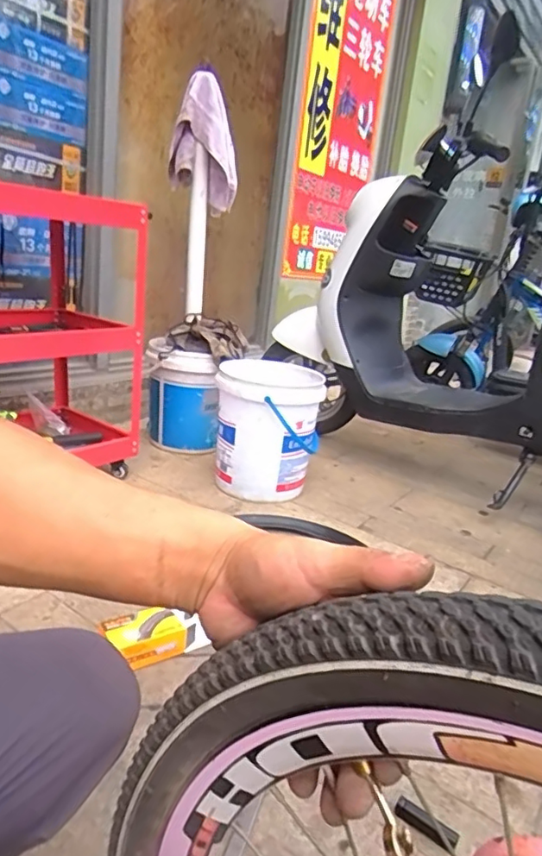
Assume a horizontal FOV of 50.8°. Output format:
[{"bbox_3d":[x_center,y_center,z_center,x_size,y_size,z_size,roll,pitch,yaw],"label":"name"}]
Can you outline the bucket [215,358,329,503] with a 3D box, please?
[{"bbox_3d":[-0.013,0.000,1.534,0.267,0.314,0.243,6,17,-2],"label":"bucket"}]

